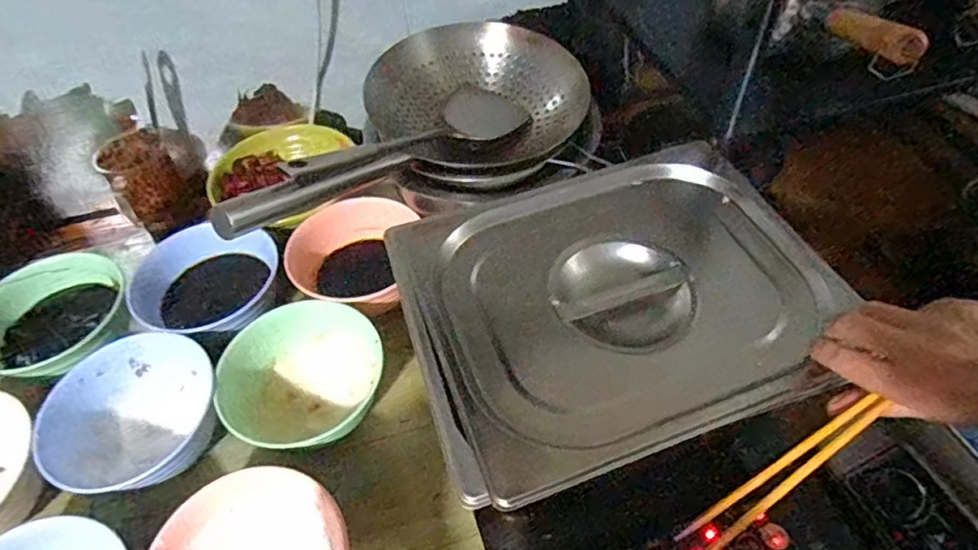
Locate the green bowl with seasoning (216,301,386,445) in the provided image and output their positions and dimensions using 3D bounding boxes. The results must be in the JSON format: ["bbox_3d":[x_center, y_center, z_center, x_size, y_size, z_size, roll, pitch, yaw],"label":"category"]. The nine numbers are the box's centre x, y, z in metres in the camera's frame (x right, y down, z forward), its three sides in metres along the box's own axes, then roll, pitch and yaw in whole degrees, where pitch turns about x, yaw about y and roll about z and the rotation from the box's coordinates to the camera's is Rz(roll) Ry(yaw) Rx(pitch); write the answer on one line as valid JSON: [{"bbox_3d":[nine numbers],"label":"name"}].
[{"bbox_3d":[-0.196,0.102,0.616,0.162,0.062,0.151,-1,51,2],"label":"green bowl with seasoning"}]

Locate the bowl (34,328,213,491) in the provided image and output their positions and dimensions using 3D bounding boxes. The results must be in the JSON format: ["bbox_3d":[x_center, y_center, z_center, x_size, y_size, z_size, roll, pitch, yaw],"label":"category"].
[{"bbox_3d":[-0.357,0.143,0.598,0.145,0.086,0.158,-1,51,2],"label":"bowl"}]

